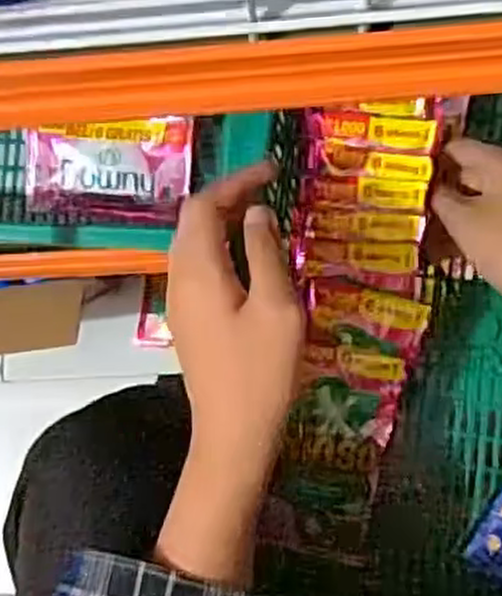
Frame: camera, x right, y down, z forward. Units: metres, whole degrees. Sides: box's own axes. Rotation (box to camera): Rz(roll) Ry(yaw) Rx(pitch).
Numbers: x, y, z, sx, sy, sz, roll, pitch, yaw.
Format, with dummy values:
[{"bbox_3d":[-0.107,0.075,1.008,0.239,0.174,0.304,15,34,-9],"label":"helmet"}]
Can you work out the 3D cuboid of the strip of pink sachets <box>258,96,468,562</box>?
[{"bbox_3d":[0.061,0.016,0.458,0.081,0.040,0.270,9,92,5],"label":"strip of pink sachets"}]

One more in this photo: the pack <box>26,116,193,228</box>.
[{"bbox_3d":[-0.097,-0.085,0.522,0.115,0.008,0.071,1,110,7],"label":"pack"}]

